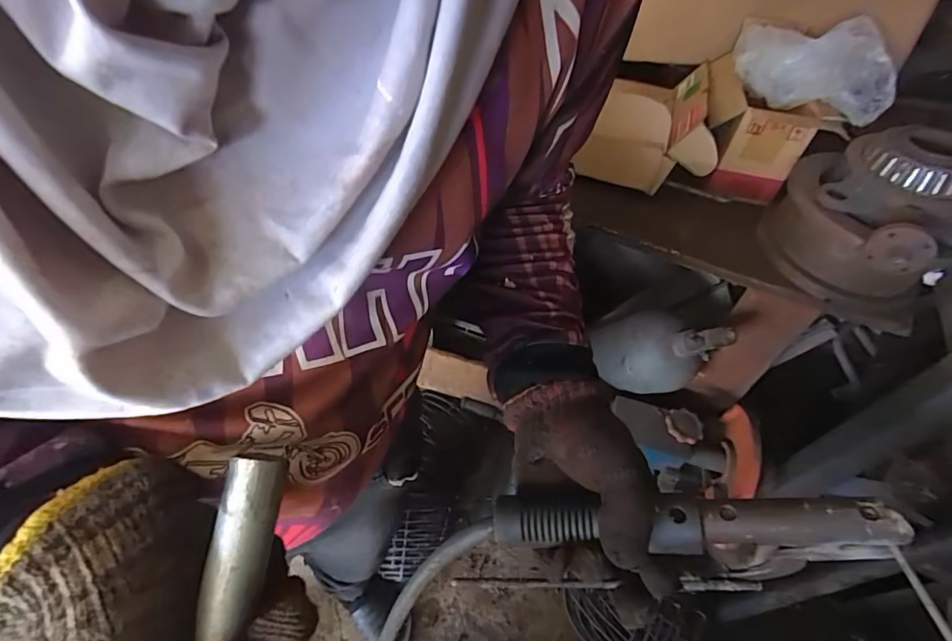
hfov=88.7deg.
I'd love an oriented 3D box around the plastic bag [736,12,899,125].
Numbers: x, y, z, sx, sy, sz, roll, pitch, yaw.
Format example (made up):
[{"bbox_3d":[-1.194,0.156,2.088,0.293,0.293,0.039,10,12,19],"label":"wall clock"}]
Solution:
[{"bbox_3d":[0.473,-0.373,0.700,0.080,0.110,0.240,-32,61,-28],"label":"plastic bag"}]

